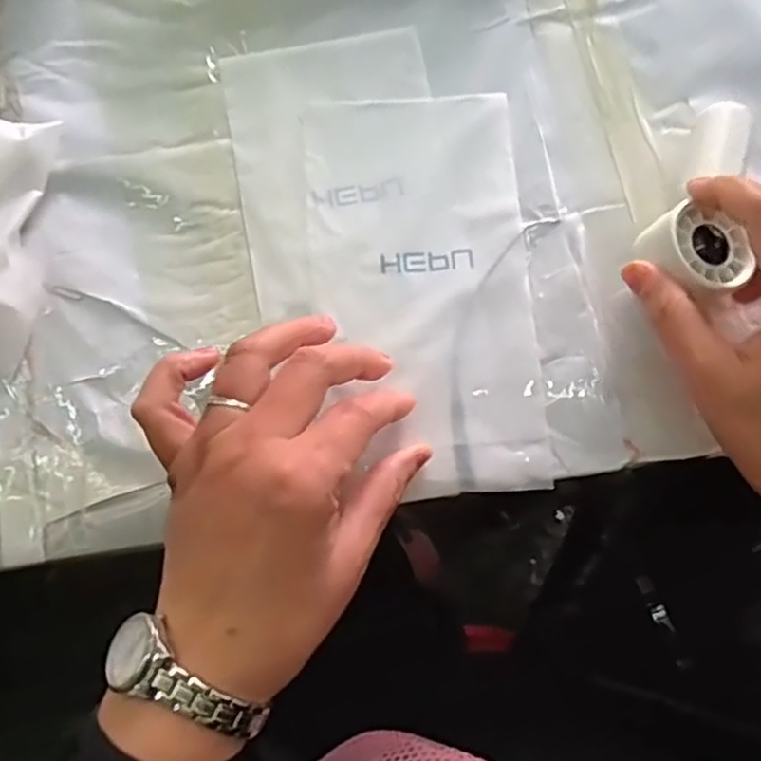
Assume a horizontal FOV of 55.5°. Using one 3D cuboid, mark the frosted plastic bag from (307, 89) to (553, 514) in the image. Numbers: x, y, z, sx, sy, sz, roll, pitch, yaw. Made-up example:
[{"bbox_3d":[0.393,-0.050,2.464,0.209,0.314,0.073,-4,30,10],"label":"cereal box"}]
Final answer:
[{"bbox_3d":[0.023,-0.048,0.366,0.106,0.004,0.208,-5,76,-2],"label":"frosted plastic bag"}]

